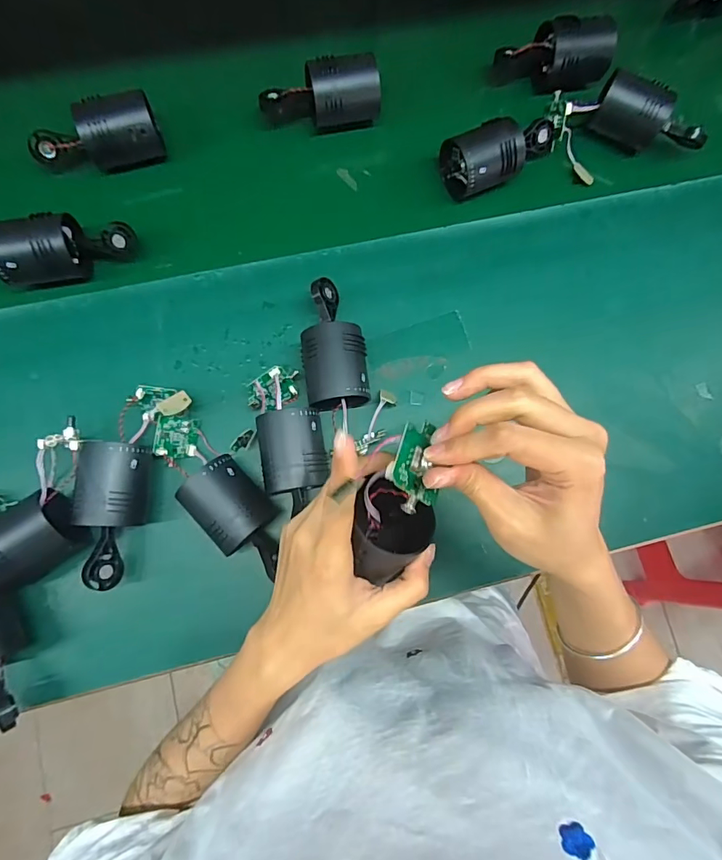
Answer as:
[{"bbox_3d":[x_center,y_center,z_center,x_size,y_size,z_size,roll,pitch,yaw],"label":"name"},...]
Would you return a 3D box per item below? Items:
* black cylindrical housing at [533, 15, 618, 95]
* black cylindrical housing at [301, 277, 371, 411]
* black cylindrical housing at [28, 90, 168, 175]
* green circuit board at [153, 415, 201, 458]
[{"bbox_3d":[0.226,-0.394,0.489,0.073,0.052,0.055,2,80,-4],"label":"black cylindrical housing"},{"bbox_3d":[-0.026,-0.075,0.414,0.056,0.053,0.119,-9,81,-6],"label":"black cylindrical housing"},{"bbox_3d":[-0.243,-0.275,0.441,0.116,0.051,0.053,-8,84,7],"label":"black cylindrical housing"},{"bbox_3d":[-0.159,0.006,0.400,0.037,0.009,0.036,18,84,-43],"label":"green circuit board"}]

